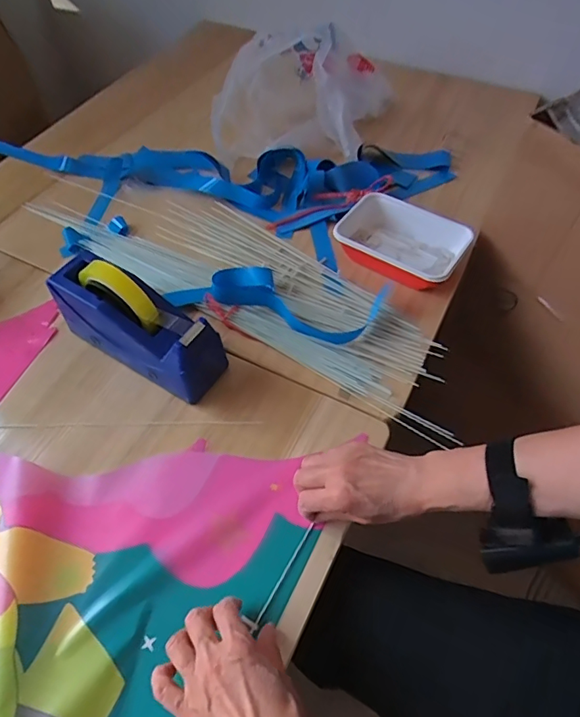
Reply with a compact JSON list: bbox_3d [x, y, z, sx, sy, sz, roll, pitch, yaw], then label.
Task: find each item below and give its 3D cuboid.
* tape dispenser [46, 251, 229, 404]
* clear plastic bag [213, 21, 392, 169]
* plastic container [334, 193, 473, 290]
[{"bbox_3d":[-0.173,-0.040,0.560,0.207,0.112,0.071,26,60,18],"label":"tape dispenser"},{"bbox_3d":[0.029,-0.448,0.809,0.250,0.153,0.170,10,56,8],"label":"clear plastic bag"},{"bbox_3d":[0.148,-0.163,0.679,0.170,0.042,0.113,29,61,19],"label":"plastic container"}]

